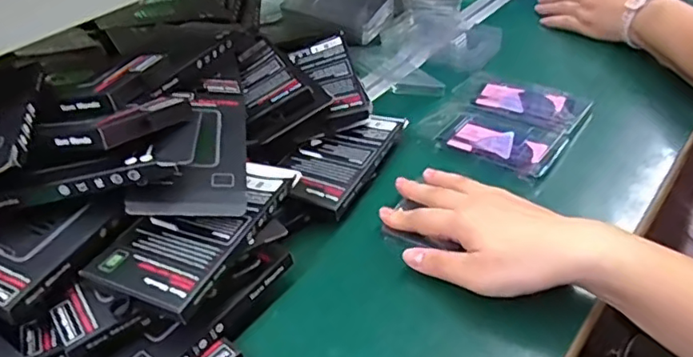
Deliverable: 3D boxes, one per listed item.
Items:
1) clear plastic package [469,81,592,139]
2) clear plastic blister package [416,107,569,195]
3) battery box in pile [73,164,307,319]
[{"bbox_3d":[0.186,-0.077,0.576,0.112,0.011,0.069,20,44,30],"label":"clear plastic package"},{"bbox_3d":[0.137,-0.040,0.541,0.126,0.013,0.076,21,45,32],"label":"clear plastic blister package"},{"bbox_3d":[-0.097,0.030,0.384,0.078,0.012,0.150,13,39,19],"label":"battery box in pile"}]

